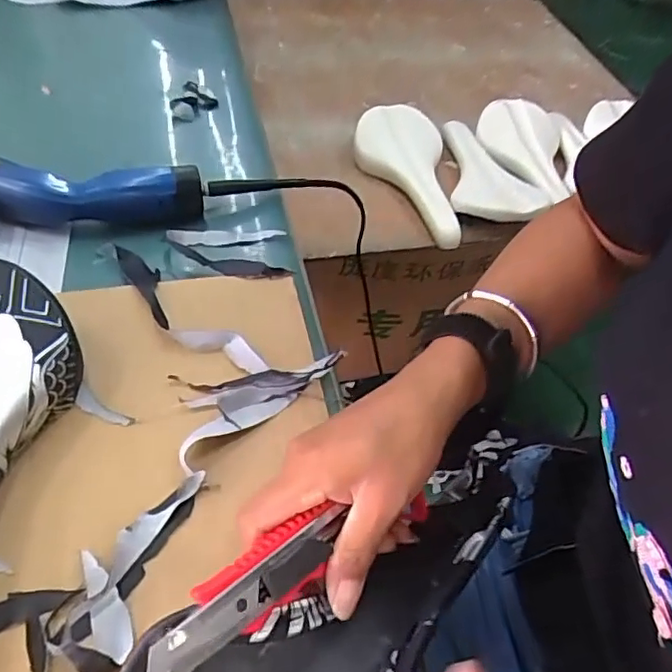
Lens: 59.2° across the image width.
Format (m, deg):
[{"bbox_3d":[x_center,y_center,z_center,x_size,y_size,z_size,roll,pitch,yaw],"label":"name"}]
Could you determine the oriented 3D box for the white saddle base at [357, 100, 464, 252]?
[{"bbox_3d":[0.117,-0.249,0.891,0.138,0.039,0.256,-12,67,-16],"label":"white saddle base"}]

